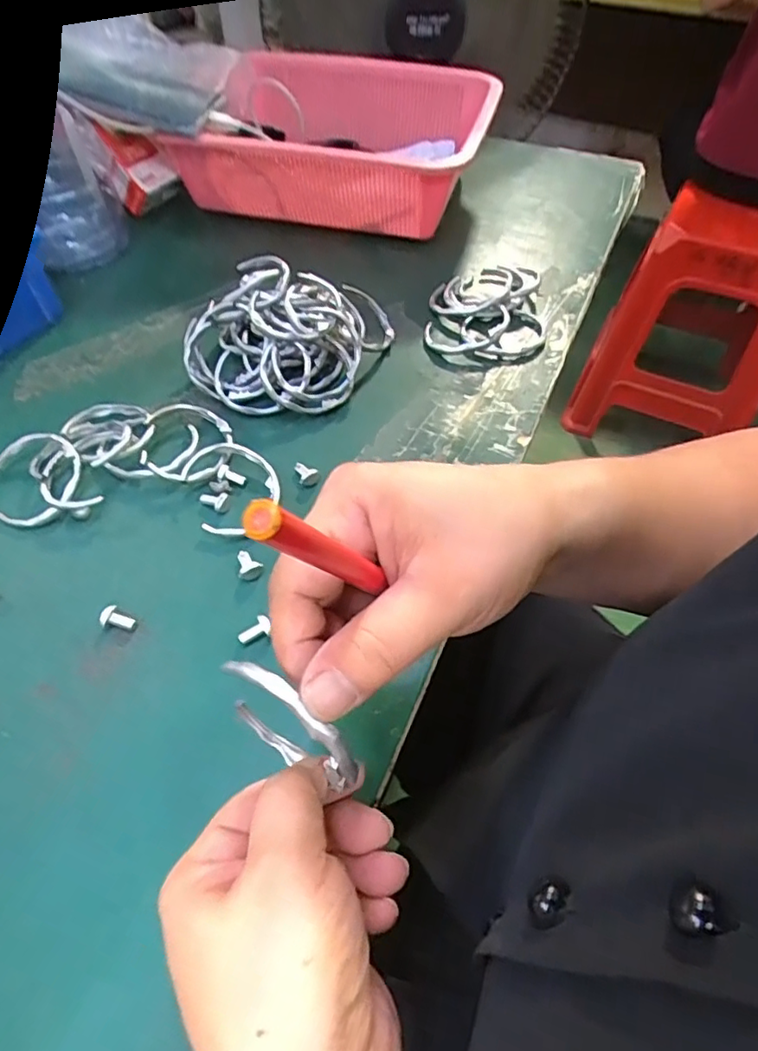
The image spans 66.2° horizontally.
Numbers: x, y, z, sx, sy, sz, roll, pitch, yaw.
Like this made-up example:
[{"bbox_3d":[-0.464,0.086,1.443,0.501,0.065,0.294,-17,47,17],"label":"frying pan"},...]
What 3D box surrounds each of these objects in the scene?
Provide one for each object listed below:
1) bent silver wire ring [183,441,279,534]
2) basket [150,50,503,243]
[{"bbox_3d":[-0.094,-0.023,0.360,0.062,0.011,0.063,6,60,-11],"label":"bent silver wire ring"},{"bbox_3d":[-0.030,-0.371,0.571,0.261,0.103,0.237,13,55,10],"label":"basket"}]

